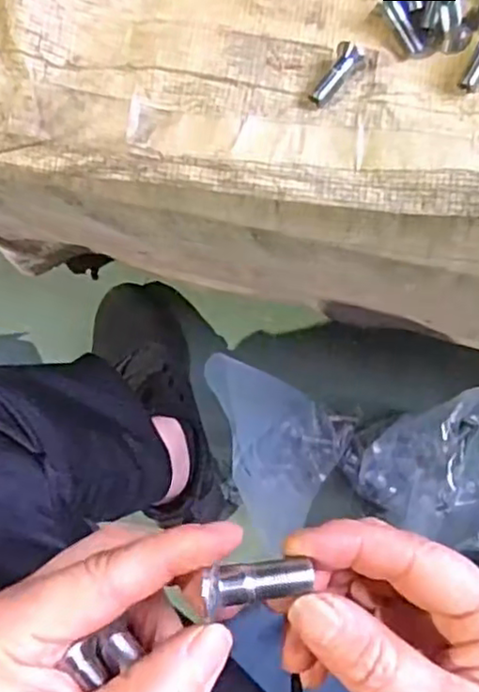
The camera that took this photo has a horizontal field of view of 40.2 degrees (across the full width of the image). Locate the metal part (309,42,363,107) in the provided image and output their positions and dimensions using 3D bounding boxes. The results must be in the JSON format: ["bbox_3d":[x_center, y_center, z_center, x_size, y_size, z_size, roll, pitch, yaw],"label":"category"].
[{"bbox_3d":[0.053,-0.150,0.363,0.014,0.010,0.038,34,88,8],"label":"metal part"}]

